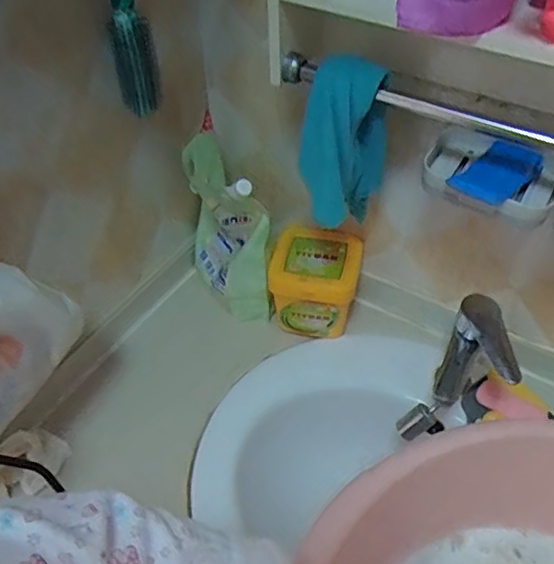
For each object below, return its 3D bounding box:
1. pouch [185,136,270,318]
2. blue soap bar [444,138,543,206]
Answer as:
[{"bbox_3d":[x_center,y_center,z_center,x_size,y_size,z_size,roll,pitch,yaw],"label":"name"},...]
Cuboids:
[{"bbox_3d":[-0.073,-0.071,0.783,0.075,0.247,0.156,-18,51,-15],"label":"pouch"},{"bbox_3d":[0.211,-0.104,0.542,0.052,0.017,0.098,34,57,27],"label":"blue soap bar"}]

